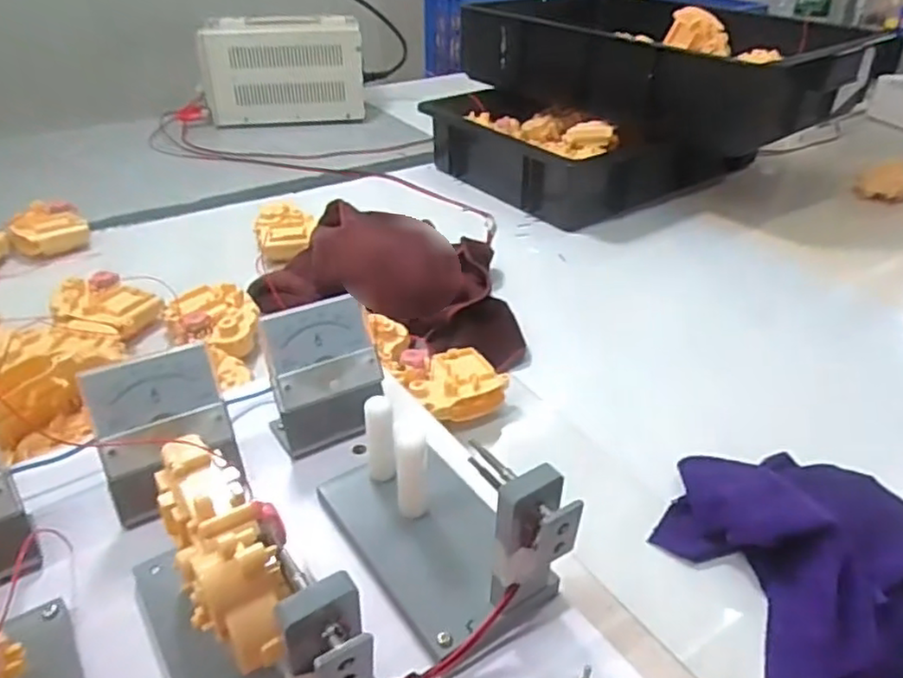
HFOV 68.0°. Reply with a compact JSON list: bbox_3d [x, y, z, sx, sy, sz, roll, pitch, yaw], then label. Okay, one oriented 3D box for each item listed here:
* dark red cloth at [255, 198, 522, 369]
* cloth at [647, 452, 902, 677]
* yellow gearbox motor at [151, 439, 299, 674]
[{"bbox_3d":[-0.048,-0.073,0.635,0.258,0.085,0.164,11,35,13],"label":"dark red cloth"},{"bbox_3d":[0.210,0.123,0.414,0.179,0.040,0.142,-27,44,-35],"label":"cloth"},{"bbox_3d":[-0.089,0.077,0.264,0.037,0.034,0.093,-17,39,-25],"label":"yellow gearbox motor"}]

